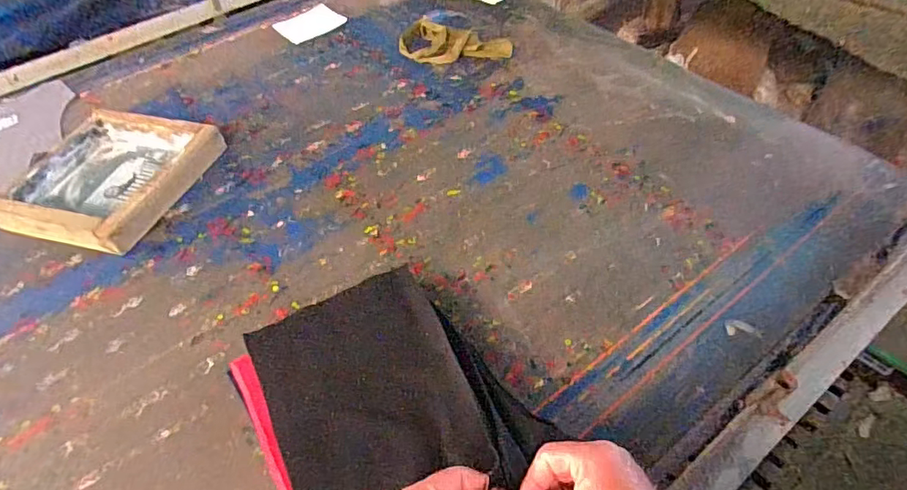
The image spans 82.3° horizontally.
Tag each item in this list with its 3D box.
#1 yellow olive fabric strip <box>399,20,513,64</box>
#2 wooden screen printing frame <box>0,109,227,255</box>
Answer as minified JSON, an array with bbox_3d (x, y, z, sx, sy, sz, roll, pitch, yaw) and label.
[{"bbox_3d":[-0.002,-0.383,1.000,0.215,0.027,0.107,19,55,18],"label":"yellow olive fabric strip"},{"bbox_3d":[-0.524,-0.108,0.803,0.236,0.042,0.255,12,53,13],"label":"wooden screen printing frame"}]

